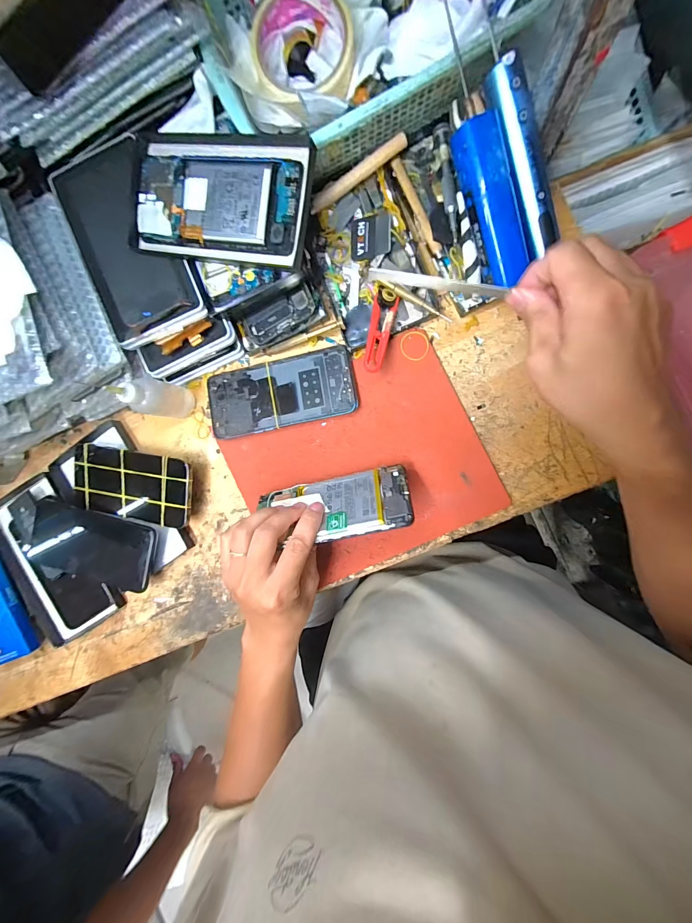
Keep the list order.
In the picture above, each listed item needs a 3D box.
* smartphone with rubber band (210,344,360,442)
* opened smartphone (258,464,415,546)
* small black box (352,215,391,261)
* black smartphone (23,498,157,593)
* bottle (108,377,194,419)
[{"bbox_3d":[-0.071,-0.073,0.367,0.161,0.010,0.072,-11,93,8],"label":"smartphone with rubber band"},{"bbox_3d":[-0.014,0.043,0.329,0.149,0.005,0.067,-12,49,12],"label":"opened smartphone"},{"bbox_3d":[0.025,-0.224,0.344,0.041,0.005,0.039,6,104,19],"label":"small black box"},{"bbox_3d":[-0.303,0.102,0.403,0.162,0.016,0.087,11,92,7],"label":"black smartphone"},{"bbox_3d":[-0.197,-0.066,0.352,0.029,0.095,0.035,10,95,7],"label":"bottle"}]

